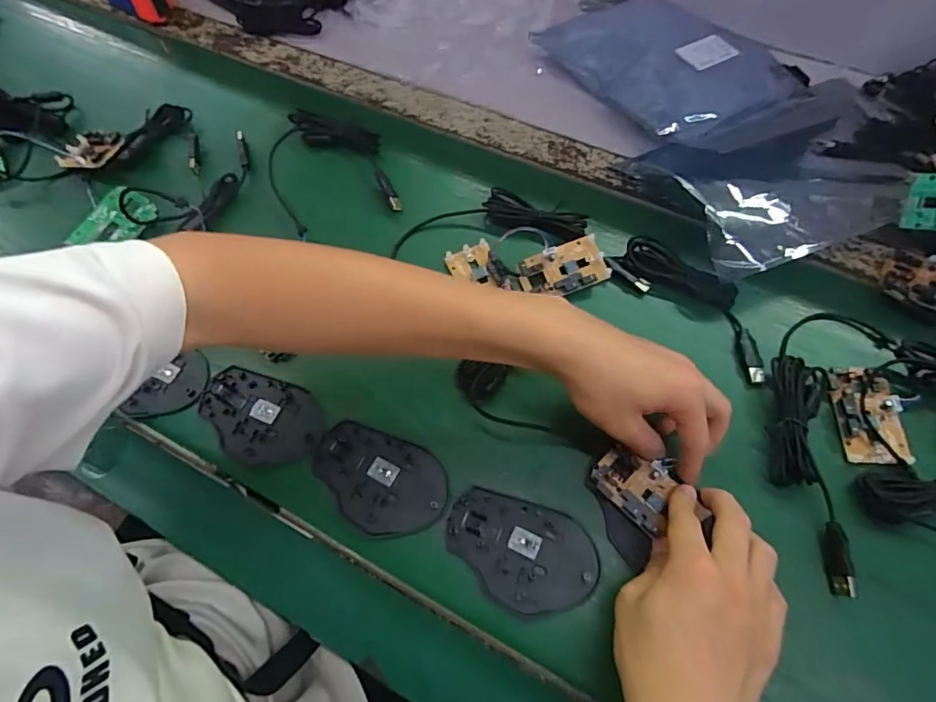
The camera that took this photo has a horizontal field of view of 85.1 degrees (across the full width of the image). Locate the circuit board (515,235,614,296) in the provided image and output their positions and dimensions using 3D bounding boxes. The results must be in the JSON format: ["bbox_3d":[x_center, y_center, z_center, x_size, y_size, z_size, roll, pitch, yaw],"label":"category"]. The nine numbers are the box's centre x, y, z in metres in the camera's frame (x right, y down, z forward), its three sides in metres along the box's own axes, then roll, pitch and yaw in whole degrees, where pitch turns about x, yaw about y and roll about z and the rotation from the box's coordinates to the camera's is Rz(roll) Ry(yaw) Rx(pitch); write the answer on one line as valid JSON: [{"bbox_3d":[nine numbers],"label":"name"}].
[{"bbox_3d":[0.085,-0.073,0.456,0.078,0.013,0.042,-19,65,-6],"label":"circuit board"}]

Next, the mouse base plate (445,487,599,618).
[{"bbox_3d":[0.037,0.146,0.367,0.108,0.006,0.073,14,66,10],"label":"mouse base plate"}]

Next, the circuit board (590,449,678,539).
[{"bbox_3d":[0.126,0.099,0.377,0.043,0.009,0.061,-43,69,-16],"label":"circuit board"}]

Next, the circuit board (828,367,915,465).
[{"bbox_3d":[0.310,0.049,0.393,0.046,0.010,0.074,0,64,3],"label":"circuit board"}]

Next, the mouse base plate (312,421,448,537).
[{"bbox_3d":[-0.069,0.099,0.387,0.105,0.006,0.069,19,67,12],"label":"mouse base plate"}]

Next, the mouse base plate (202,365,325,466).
[{"bbox_3d":[-0.168,0.055,0.412,0.106,0.006,0.069,17,66,11],"label":"mouse base plate"}]

